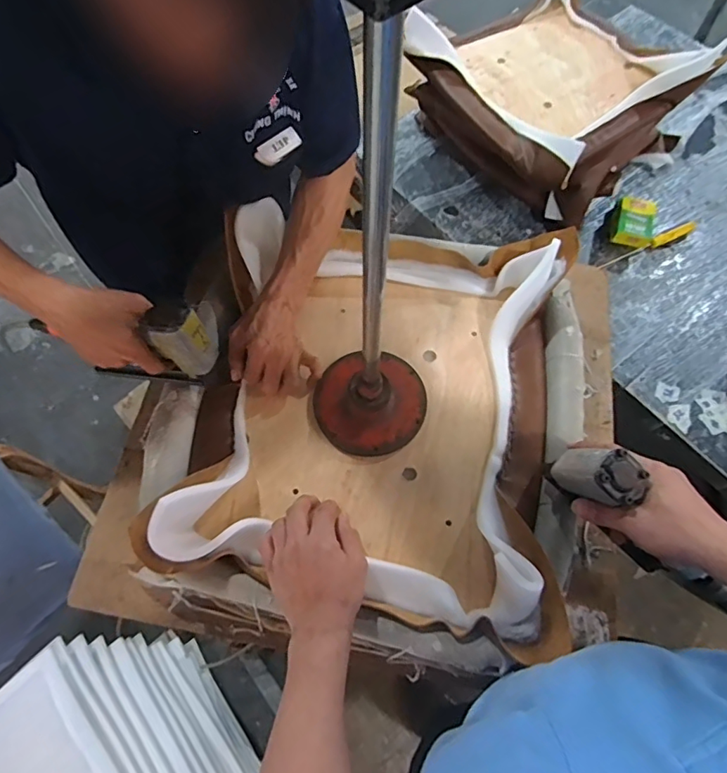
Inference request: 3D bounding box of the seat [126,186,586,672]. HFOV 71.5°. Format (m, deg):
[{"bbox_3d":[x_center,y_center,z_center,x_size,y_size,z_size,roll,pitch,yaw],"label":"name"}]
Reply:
[{"bbox_3d":[0.021,0.014,0.628,0.433,0.119,0.498,8,69,6],"label":"seat"}]

